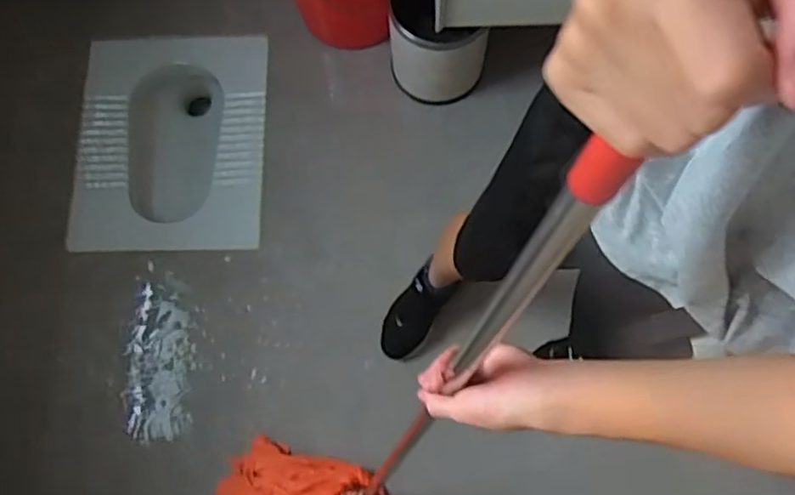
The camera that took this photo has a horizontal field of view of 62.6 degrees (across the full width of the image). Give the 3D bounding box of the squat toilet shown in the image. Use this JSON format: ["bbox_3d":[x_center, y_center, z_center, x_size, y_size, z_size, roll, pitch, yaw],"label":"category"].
[{"bbox_3d":[-0.548,-0.253,1.660,0.450,0.180,0.575,0,71,0],"label":"squat toilet"}]

